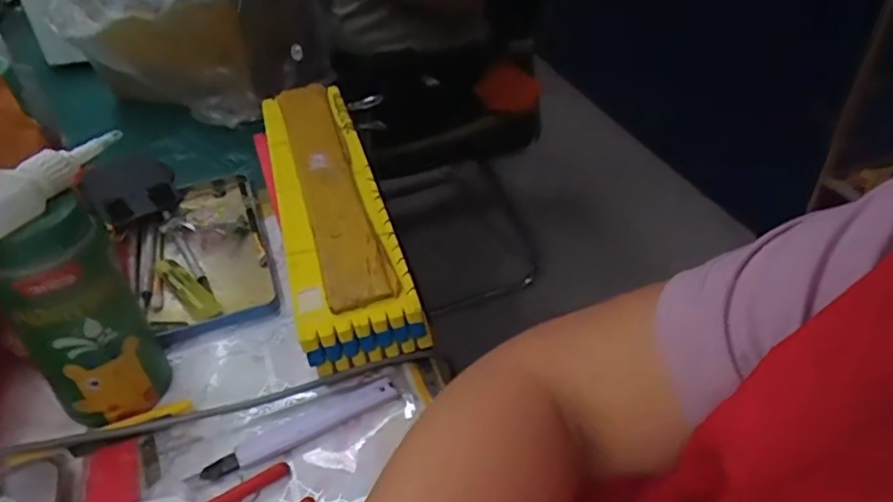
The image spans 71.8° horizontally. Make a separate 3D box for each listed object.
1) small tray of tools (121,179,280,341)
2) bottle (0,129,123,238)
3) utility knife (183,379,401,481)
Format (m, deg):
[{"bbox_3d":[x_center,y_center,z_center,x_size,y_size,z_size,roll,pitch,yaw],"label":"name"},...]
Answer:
[{"bbox_3d":[-0.212,-0.005,0.521,0.107,0.015,0.196,-16,42,-16],"label":"small tray of tools"},{"bbox_3d":[-0.215,-0.033,0.324,0.025,0.025,0.115,18,45,23],"label":"bottle"},{"bbox_3d":[-0.090,0.110,0.384,0.125,0.007,0.021,-20,43,-20],"label":"utility knife"}]

